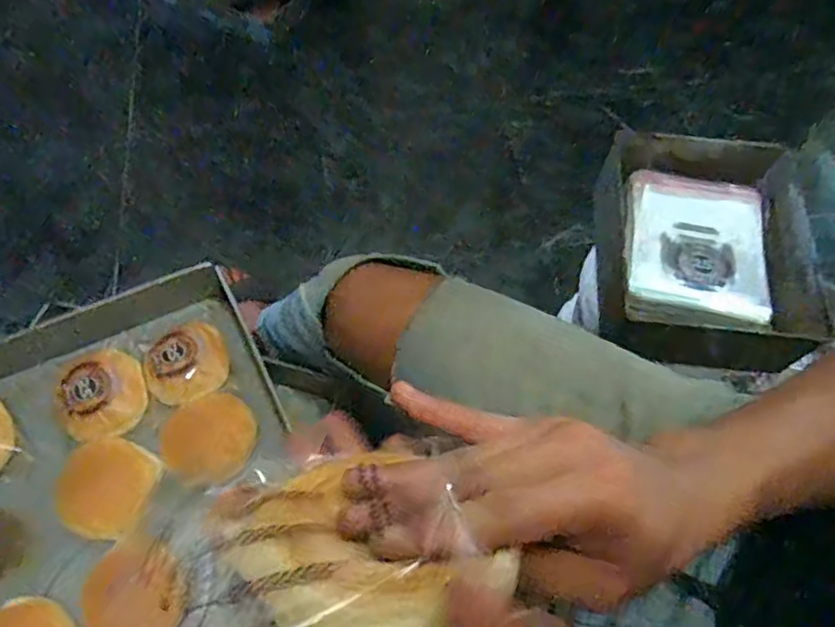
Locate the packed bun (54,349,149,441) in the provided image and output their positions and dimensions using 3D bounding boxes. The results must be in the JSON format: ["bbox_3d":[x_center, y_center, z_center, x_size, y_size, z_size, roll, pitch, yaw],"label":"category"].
[{"bbox_3d":[-0.372,0.090,0.718,0.090,0.035,0.104,-21,65,-13],"label":"packed bun"}]

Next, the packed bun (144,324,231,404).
[{"bbox_3d":[-0.280,0.060,0.728,0.096,0.037,0.101,1,62,-2],"label":"packed bun"}]

